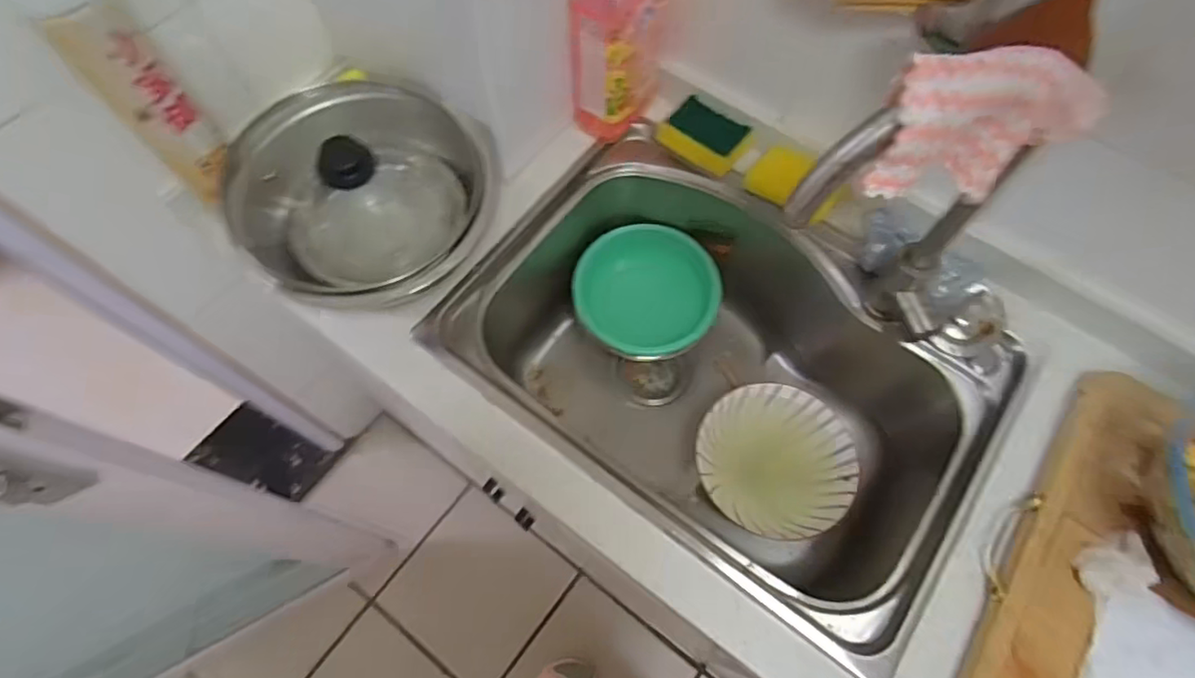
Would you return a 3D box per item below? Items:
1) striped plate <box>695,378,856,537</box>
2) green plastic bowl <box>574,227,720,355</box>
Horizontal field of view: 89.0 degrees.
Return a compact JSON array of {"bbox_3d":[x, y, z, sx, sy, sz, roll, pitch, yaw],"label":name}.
[{"bbox_3d":[0.221,0.148,0.766,0.184,0.054,0.185,1,68,-3],"label":"striped plate"},{"bbox_3d":[0.064,-0.073,0.862,0.192,0.084,0.195,1,68,-3],"label":"green plastic bowl"}]

